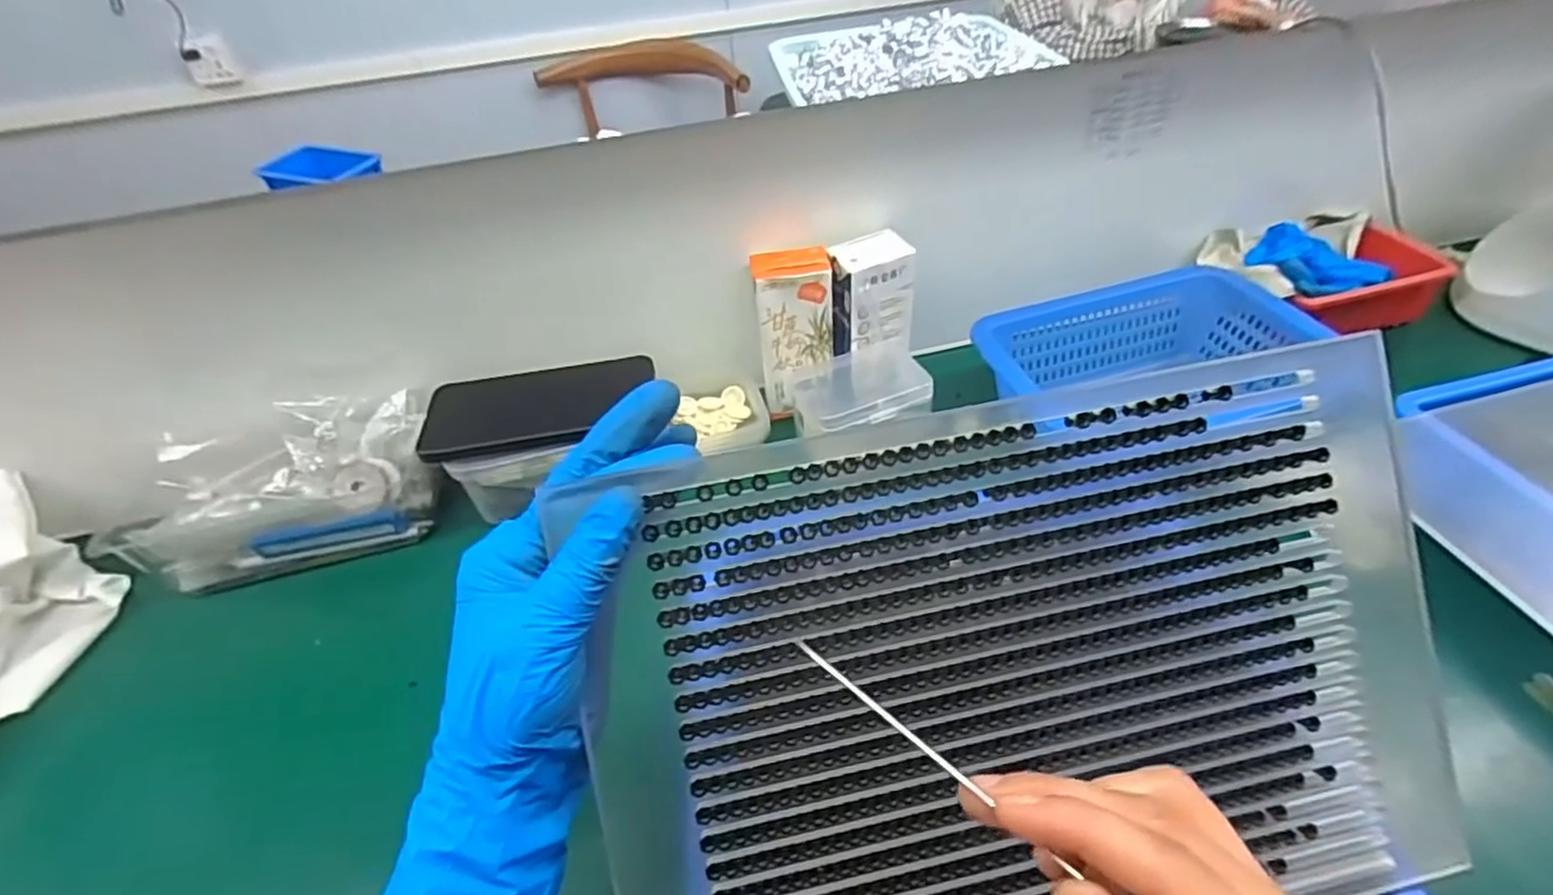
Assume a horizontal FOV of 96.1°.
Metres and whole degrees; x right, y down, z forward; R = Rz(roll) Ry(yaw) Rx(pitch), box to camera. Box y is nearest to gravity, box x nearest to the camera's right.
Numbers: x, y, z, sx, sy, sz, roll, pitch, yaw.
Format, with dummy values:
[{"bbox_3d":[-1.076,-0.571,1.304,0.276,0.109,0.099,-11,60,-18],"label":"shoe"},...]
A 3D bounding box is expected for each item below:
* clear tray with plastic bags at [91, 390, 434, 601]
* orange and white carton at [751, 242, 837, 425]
[{"bbox_3d":[-0.339,0.033,0.492,0.193,0.099,0.080,-14,45,-9],"label":"clear tray with plastic bags"},{"bbox_3d":[0.015,-0.089,0.534,0.056,0.119,0.041,-7,44,-1],"label":"orange and white carton"}]

